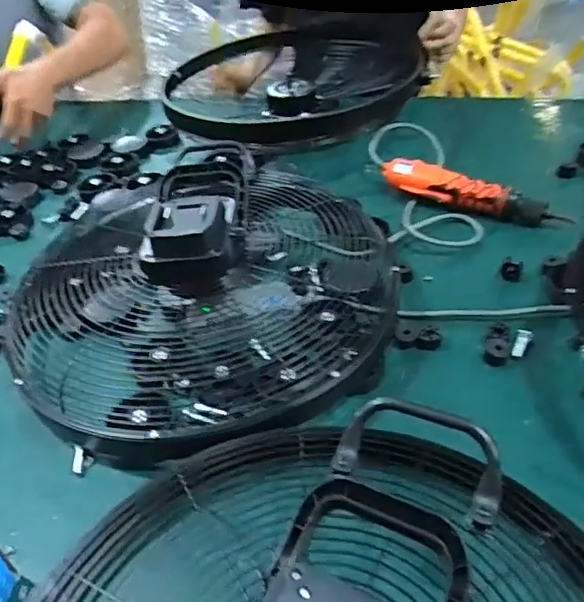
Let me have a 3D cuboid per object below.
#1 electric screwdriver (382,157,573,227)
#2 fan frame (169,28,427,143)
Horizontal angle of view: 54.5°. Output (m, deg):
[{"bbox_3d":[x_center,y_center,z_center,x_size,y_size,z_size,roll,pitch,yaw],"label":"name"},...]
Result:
[{"bbox_3d":[0.248,-0.155,0.802,0.267,0.040,0.044,25,49,32],"label":"electric screwdriver"},{"bbox_3d":[0.012,-0.409,1.031,0.426,0.077,0.369,3,41,12],"label":"fan frame"}]

